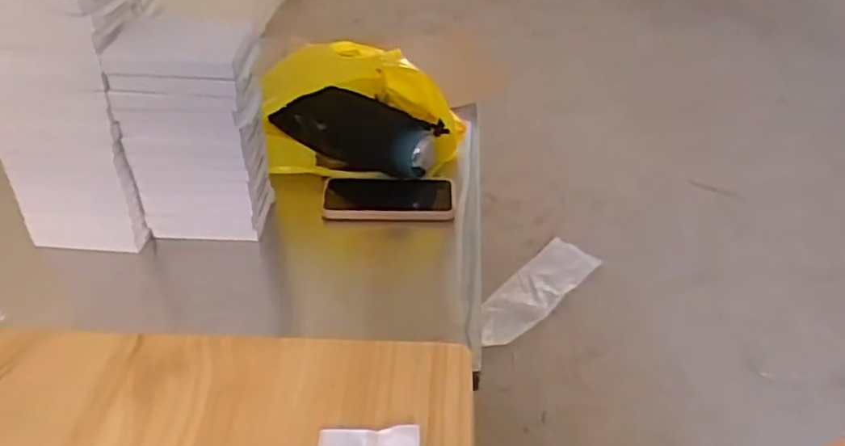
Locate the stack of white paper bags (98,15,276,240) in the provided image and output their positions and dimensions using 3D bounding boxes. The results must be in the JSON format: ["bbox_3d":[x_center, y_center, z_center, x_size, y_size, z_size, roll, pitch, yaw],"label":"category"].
[{"bbox_3d":[-0.241,-0.095,0.701,0.140,0.241,0.092,3,38,4],"label":"stack of white paper bags"}]

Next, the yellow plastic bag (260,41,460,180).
[{"bbox_3d":[-0.078,-0.148,0.837,0.260,0.159,0.096,1,37,1],"label":"yellow plastic bag"}]

